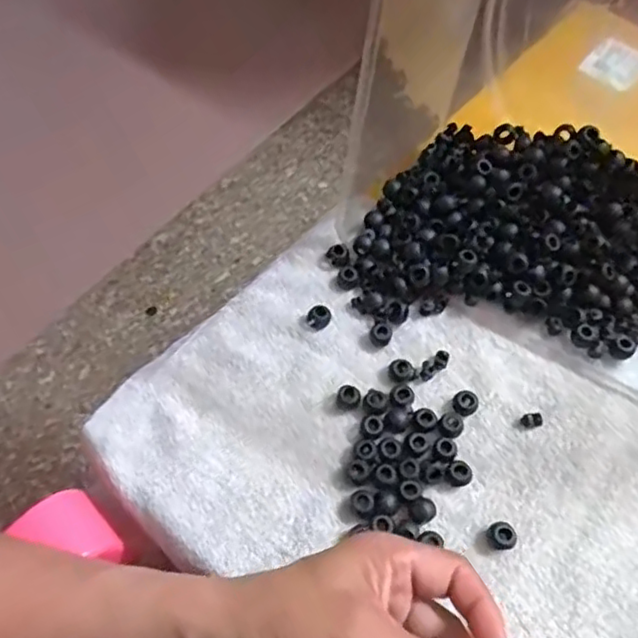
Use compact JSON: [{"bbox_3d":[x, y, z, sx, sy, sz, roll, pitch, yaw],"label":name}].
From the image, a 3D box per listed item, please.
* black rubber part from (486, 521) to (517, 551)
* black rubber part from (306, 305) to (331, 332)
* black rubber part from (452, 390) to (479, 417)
[{"bbox_3d":[0.105,0.125,0.370,0.013,0.014,0.016,-26,64,-15],"label":"black rubber part"},{"bbox_3d":[0.000,0.000,0.440,0.017,0.012,0.015,1,61,-1],"label":"black rubber part"},{"bbox_3d":[0.094,0.054,0.410,0.017,0.011,0.015,-33,66,-18],"label":"black rubber part"}]

